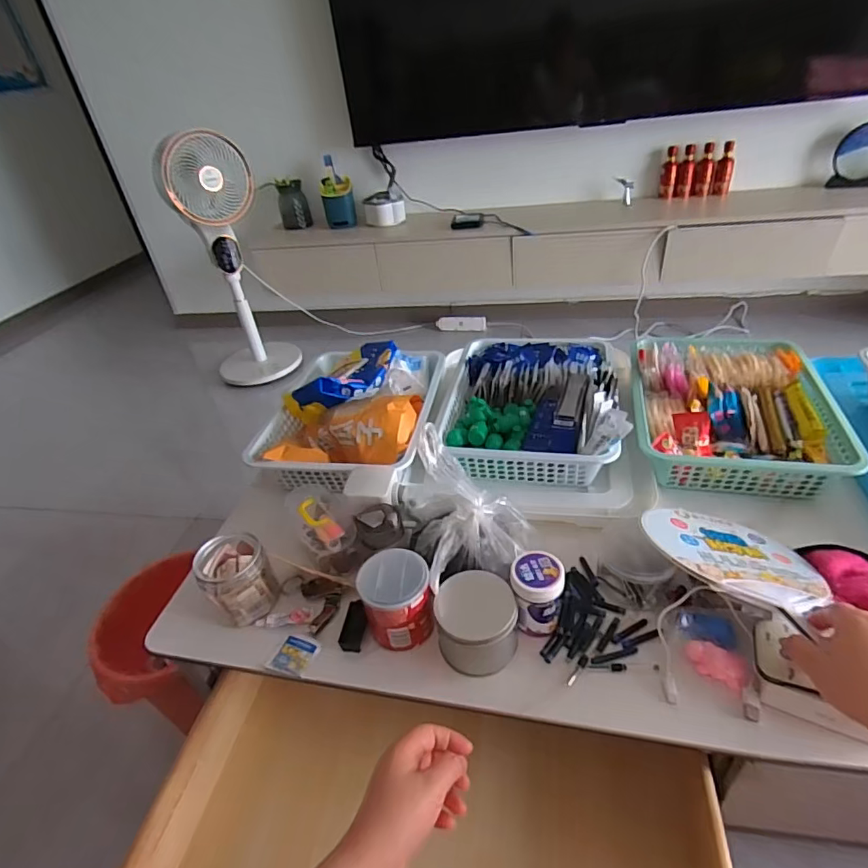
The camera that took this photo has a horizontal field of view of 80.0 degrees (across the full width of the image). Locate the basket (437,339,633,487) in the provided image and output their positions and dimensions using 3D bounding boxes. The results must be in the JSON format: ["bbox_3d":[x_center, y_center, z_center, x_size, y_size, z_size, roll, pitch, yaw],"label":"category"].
[{"bbox_3d":[0.153,-0.063,0.814,0.252,0.105,0.328,2,37,13],"label":"basket"}]

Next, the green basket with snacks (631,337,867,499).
[{"bbox_3d":[0.431,-0.045,0.770,0.252,0.077,0.318,4,37,16],"label":"green basket with snacks"}]

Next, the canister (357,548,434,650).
[{"bbox_3d":[-0.039,0.177,0.555,0.070,0.080,0.067,-12,36,-6],"label":"canister"}]

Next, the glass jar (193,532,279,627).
[{"bbox_3d":[-0.230,0.167,0.608,0.073,0.083,0.078,-5,36,4],"label":"glass jar"}]

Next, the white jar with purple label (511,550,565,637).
[{"bbox_3d":[0.110,0.170,0.548,0.052,0.079,0.054,-5,36,4],"label":"white jar with purple label"}]

